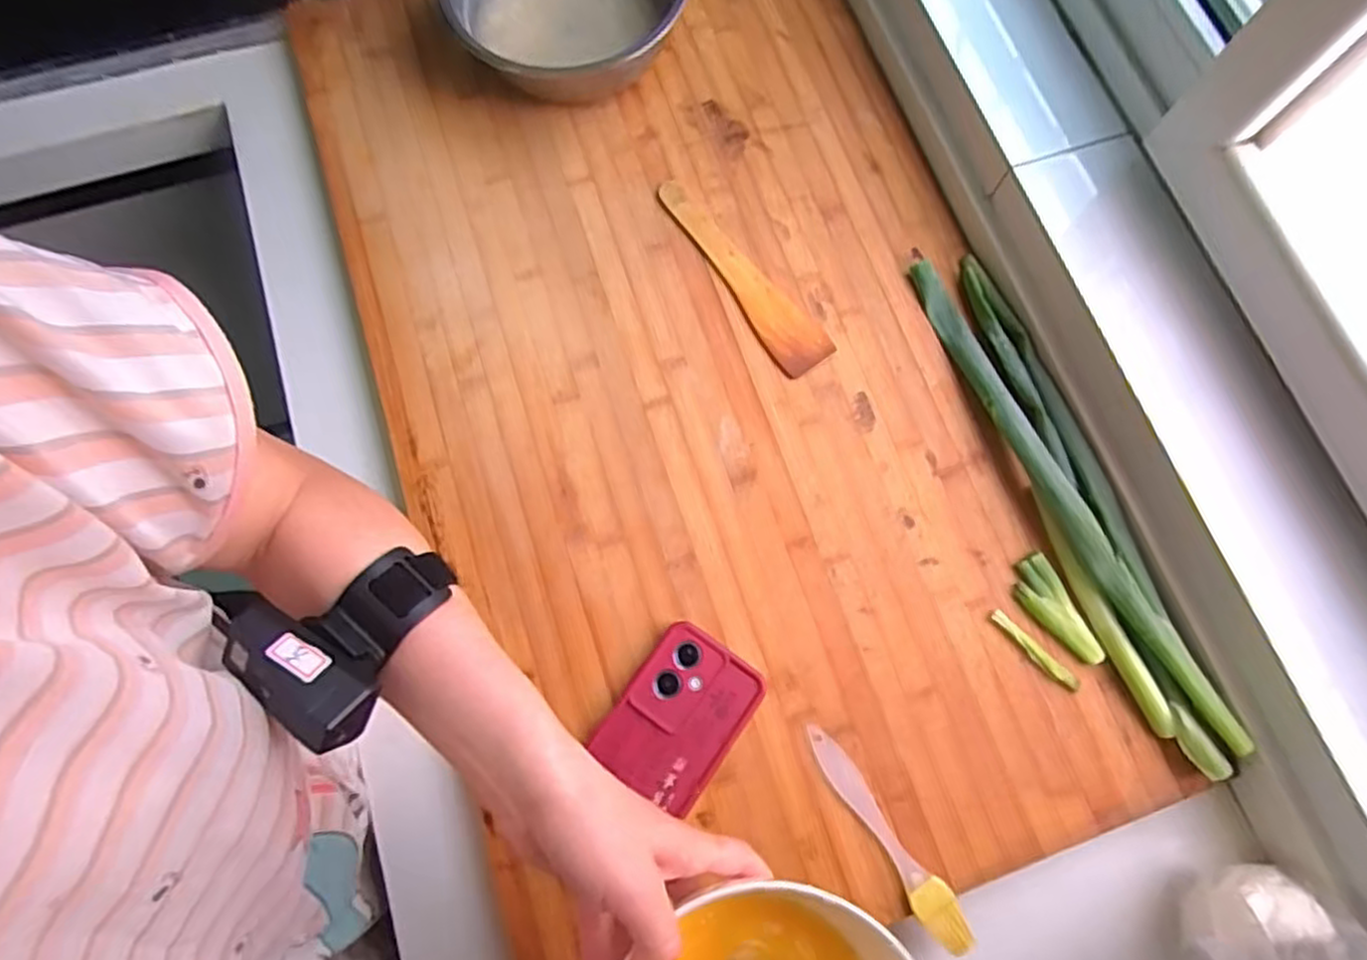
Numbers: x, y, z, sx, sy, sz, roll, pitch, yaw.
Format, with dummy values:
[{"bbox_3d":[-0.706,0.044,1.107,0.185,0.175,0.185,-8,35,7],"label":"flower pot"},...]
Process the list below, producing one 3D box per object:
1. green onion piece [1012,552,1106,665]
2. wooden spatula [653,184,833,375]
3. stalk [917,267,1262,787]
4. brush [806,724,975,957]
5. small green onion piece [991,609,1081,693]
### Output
[{"bbox_3d":[0.262,0.094,0.504,0.031,0.009,0.082,-24,75,-8],"label":"green onion piece"},{"bbox_3d":[0.048,-0.169,0.569,0.045,0.005,0.193,-31,76,-10],"label":"wooden spatula"},{"bbox_3d":[0.284,0.003,0.519,0.069,0.031,0.393,-19,75,-6],"label":"stalk"},{"bbox_3d":[0.132,0.230,0.460,0.026,0.008,0.156,-31,76,-10],"label":"brush"},{"bbox_3d":[0.246,0.120,0.498,0.073,0.004,0.011,42,77,11],"label":"small green onion piece"}]

